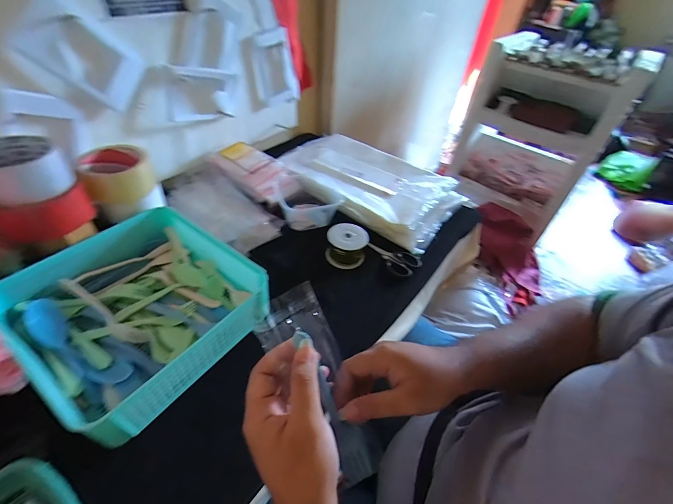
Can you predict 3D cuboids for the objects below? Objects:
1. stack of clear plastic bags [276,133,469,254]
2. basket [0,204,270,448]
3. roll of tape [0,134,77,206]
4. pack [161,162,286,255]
[{"bbox_3d":[0.062,-0.160,0.729,0.394,0.043,0.242,30,48,23],"label":"stack of clear plastic bags"},{"bbox_3d":[-0.258,0.067,0.432,0.251,0.066,0.244,29,48,22],"label":"basket"},{"bbox_3d":[-0.395,-0.105,0.411,0.086,0.056,0.086,3,43,-3],"label":"roll of tape"},{"bbox_3d":[-0.229,-0.092,0.630,0.266,0.044,0.123,27,47,21],"label":"pack"}]

